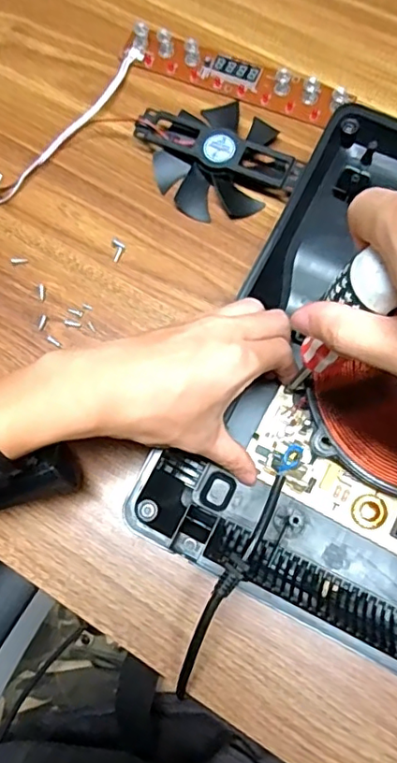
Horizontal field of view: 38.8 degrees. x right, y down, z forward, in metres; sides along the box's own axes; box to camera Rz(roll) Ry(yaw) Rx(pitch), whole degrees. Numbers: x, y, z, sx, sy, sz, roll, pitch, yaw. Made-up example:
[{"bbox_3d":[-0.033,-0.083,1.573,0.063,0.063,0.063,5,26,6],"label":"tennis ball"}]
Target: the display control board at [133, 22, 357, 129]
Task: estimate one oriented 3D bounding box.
[{"bbox_3d":[0.030,-0.257,0.478,0.190,0.017,0.036,21,77,7],"label":"display control board"}]

